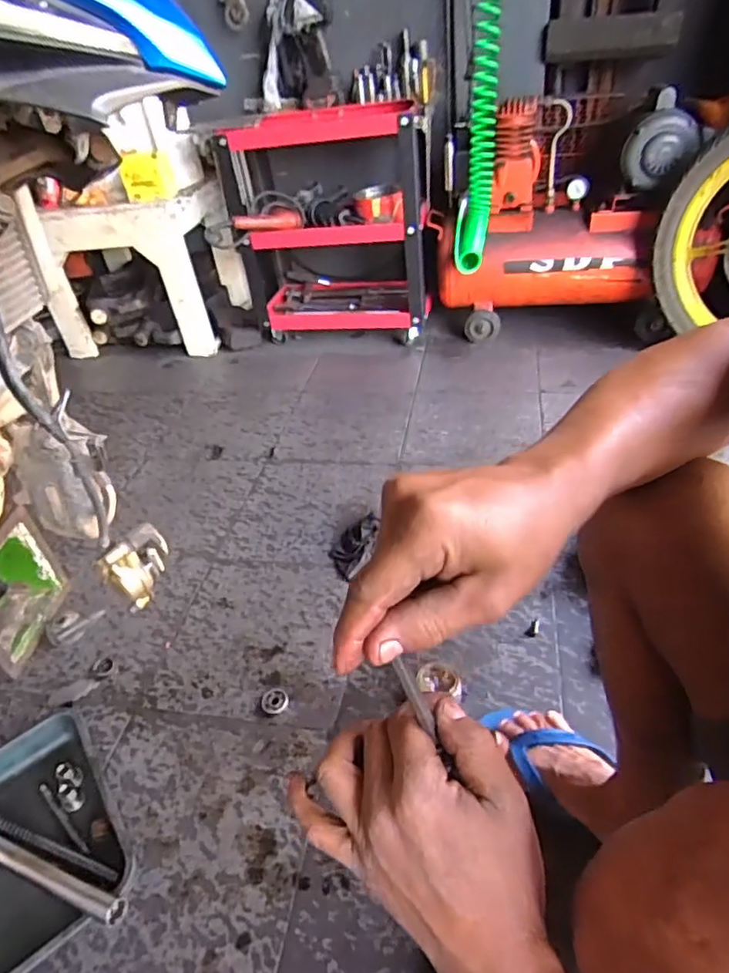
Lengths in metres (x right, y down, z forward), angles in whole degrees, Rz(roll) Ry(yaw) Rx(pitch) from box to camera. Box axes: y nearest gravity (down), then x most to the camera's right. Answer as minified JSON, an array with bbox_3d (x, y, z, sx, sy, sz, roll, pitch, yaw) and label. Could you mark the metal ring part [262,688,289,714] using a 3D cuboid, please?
[{"bbox_3d":[-0.127,0.305,0.829,0.037,0.007,0.039,-4,39,3],"label":"metal ring part"}]

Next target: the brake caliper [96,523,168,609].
[{"bbox_3d":[-0.271,0.098,0.700,0.079,0.098,0.049,-30,44,-24],"label":"brake caliper"}]

